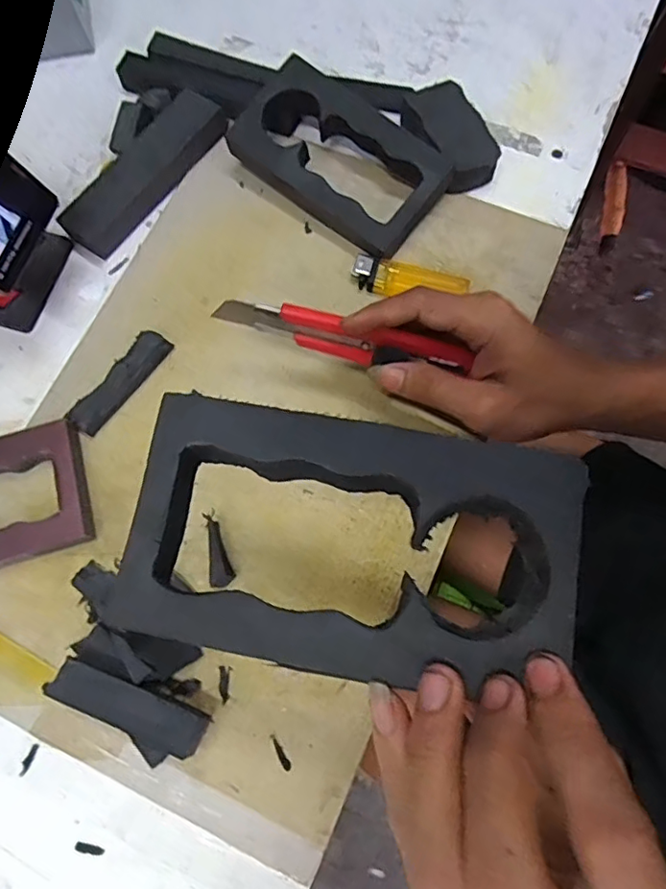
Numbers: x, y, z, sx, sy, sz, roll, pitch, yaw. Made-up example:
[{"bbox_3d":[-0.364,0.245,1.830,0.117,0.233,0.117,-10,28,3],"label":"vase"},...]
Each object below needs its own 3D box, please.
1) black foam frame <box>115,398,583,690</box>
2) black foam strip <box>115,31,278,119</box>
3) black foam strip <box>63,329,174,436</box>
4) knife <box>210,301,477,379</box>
[{"bbox_3d":[0.004,0.031,0.180,0.142,0.017,0.079,11,73,5],"label":"black foam frame"},{"bbox_3d":[-0.109,-0.285,0.438,0.115,0.024,0.048,24,75,9],"label":"black foam strip"},{"bbox_3d":[-0.141,-0.043,0.372,0.023,0.010,0.081,34,76,11],"label":"black foam strip"},{"bbox_3d":[0.005,-0.063,0.330,0.145,0.029,0.012,12,73,1],"label":"knife"}]

